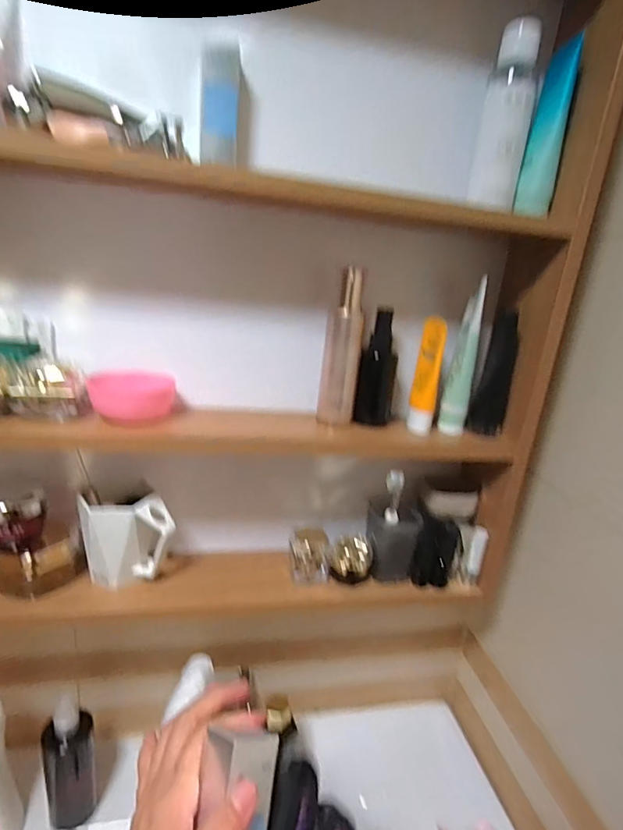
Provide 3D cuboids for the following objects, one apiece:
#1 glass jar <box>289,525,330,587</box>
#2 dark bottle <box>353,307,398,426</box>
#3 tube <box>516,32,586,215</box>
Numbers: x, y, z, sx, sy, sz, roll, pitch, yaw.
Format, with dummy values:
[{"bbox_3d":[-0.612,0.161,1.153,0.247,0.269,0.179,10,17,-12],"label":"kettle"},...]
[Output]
[{"bbox_3d":[-0.002,0.175,0.583,0.050,0.061,0.050,6,17,-2],"label":"glass jar"},{"bbox_3d":[0.078,-0.053,0.527,0.034,0.128,0.031,13,19,21],"label":"dark bottle"},{"bbox_3d":[0.241,-0.286,0.469,0.034,0.151,0.032,13,19,21],"label":"tube"}]

